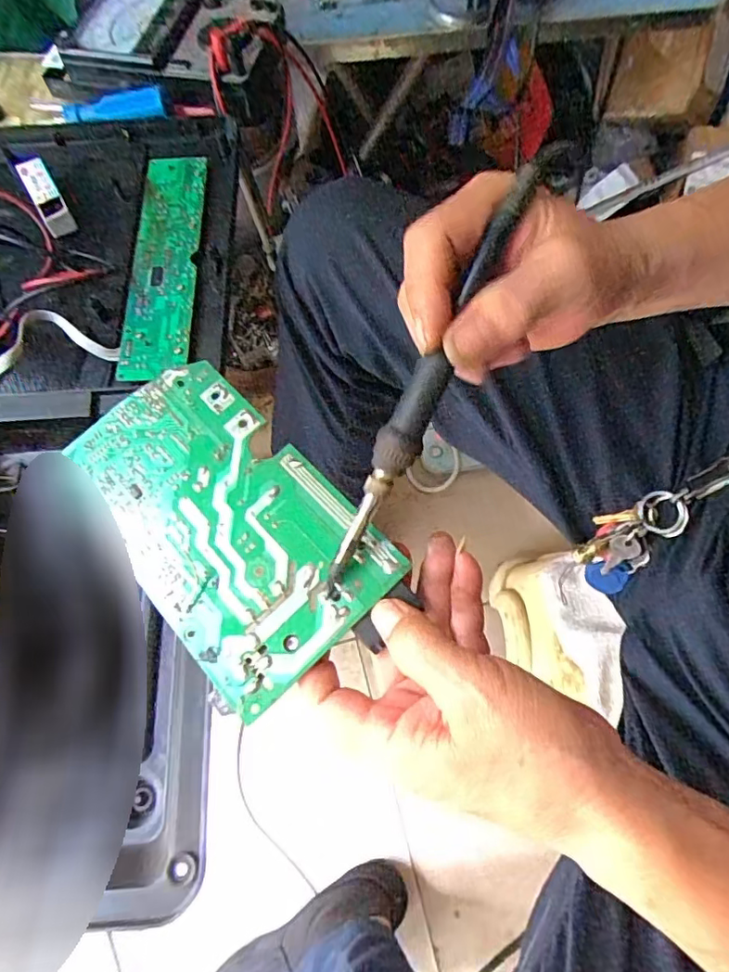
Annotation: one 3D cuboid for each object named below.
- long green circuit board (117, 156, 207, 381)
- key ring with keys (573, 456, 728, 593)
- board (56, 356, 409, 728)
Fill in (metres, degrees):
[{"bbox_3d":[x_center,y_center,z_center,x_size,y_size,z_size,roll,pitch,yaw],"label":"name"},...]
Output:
[{"bbox_3d":[-0.149,-0.166,0.411,0.050,0.011,0.197,-2,67,-1],"label":"long green circuit board"},{"bbox_3d":[0.212,0.023,0.402,0.021,0.157,0.048,-16,63,-45],"label":"key ring with keys"},{"bbox_3d":[-0.078,0.013,0.293,0.101,0.023,0.183,-40,73,-15],"label":"board"}]

